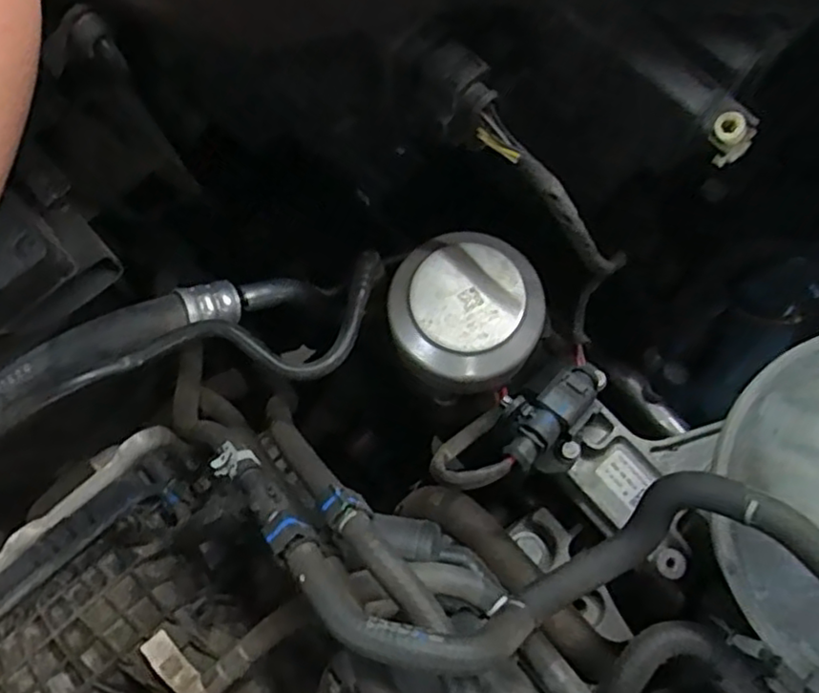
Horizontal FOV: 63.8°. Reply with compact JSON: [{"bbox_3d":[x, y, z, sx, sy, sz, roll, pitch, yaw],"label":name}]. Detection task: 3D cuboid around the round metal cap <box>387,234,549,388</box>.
[{"bbox_3d":[0.031,-0.022,0.361,0.082,0.019,0.079,0,74,2],"label":"round metal cap"}]

